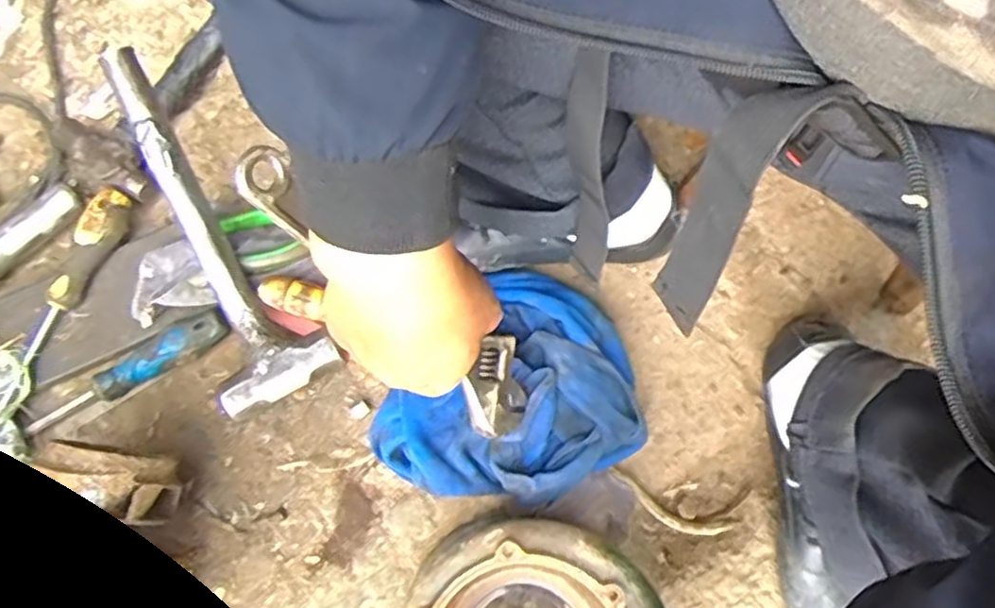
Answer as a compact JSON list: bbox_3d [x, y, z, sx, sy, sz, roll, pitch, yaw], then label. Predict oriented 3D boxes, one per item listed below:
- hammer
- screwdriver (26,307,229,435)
[{"bbox_3d":[-0.234,-0.061,0.585,0.101,0.042,0.296,-25,96,-5],"label":"hammer"},{"bbox_3d":[-0.315,0.057,0.613,0.181,0.032,0.031,-27,78,-6],"label":"screwdriver"}]

